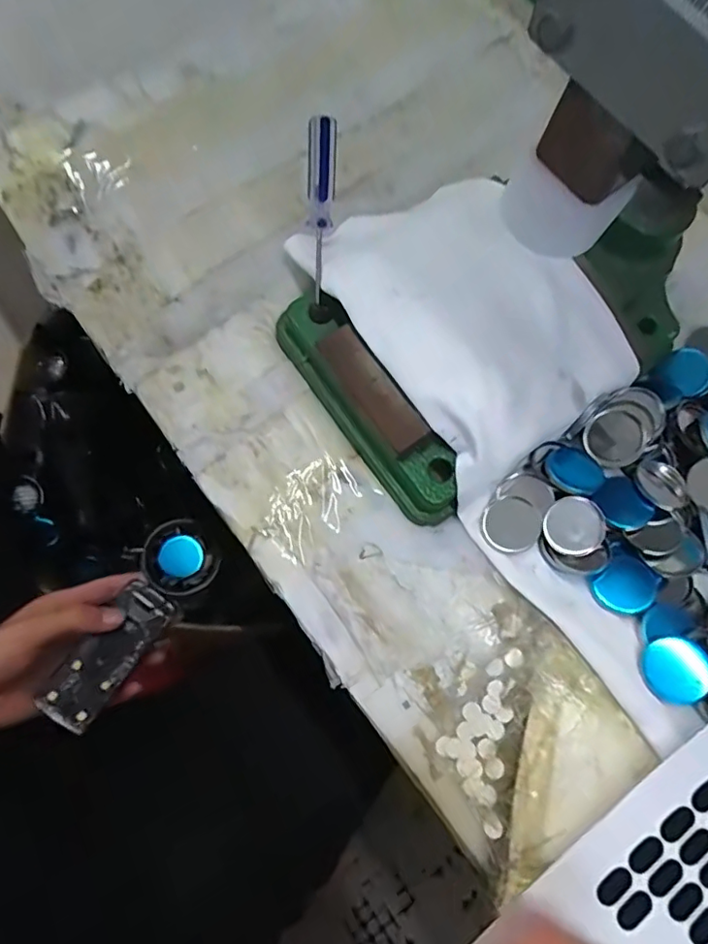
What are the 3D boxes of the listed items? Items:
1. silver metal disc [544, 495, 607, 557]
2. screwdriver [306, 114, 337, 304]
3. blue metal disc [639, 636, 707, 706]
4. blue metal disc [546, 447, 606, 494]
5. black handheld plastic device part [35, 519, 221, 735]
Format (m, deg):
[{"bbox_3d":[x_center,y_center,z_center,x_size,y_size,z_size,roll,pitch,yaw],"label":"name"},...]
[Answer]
[{"bbox_3d":[0.119,0.030,0.292,0.031,0.004,0.031,1,94,15],"label":"silver metal disc"},{"bbox_3d":[-0.018,-0.138,0.290,0.013,0.088,0.014,4,35,0],"label":"screwdriver"},{"bbox_3d":[0.157,0.096,0.263,0.031,0.008,0.031,-2,71,7],"label":"blue metal disc"},{"bbox_3d":[0.125,0.000,0.304,0.032,0.010,0.028,17,73,1],"label":"blue metal disc"},{"bbox_3d":[-0.163,0.110,0.404,0.052,0.030,0.160,32,75,7],"label":"black handheld plastic device part"}]

